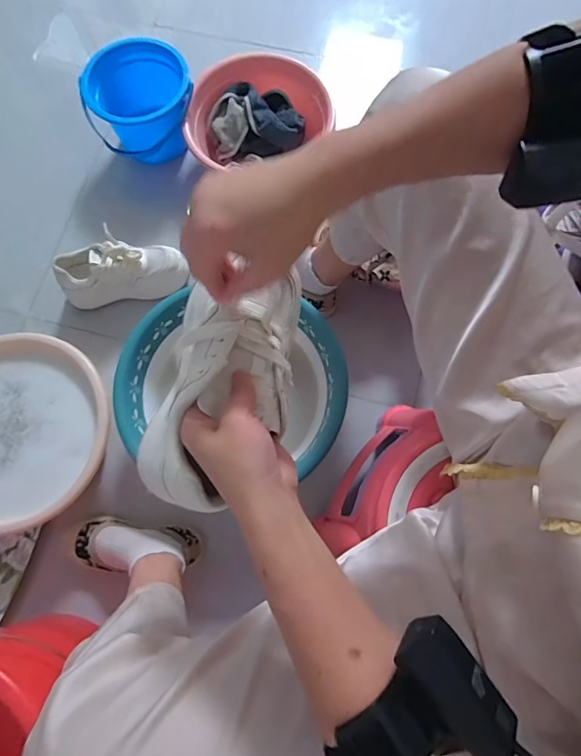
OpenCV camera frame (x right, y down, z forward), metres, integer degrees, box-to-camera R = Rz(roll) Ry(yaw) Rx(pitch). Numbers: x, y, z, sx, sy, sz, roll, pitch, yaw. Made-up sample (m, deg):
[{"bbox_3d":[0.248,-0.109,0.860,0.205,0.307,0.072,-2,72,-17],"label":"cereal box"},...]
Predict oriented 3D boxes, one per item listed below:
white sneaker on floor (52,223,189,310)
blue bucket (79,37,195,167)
[{"bbox_3d":[-0.324,-0.207,0.816,0.231,0.102,0.080,-12,76,-2],"label":"white sneaker on floor"},{"bbox_3d":[-0.304,-0.562,0.879,0.206,0.123,0.190,0,76,1],"label":"blue bucket"}]

